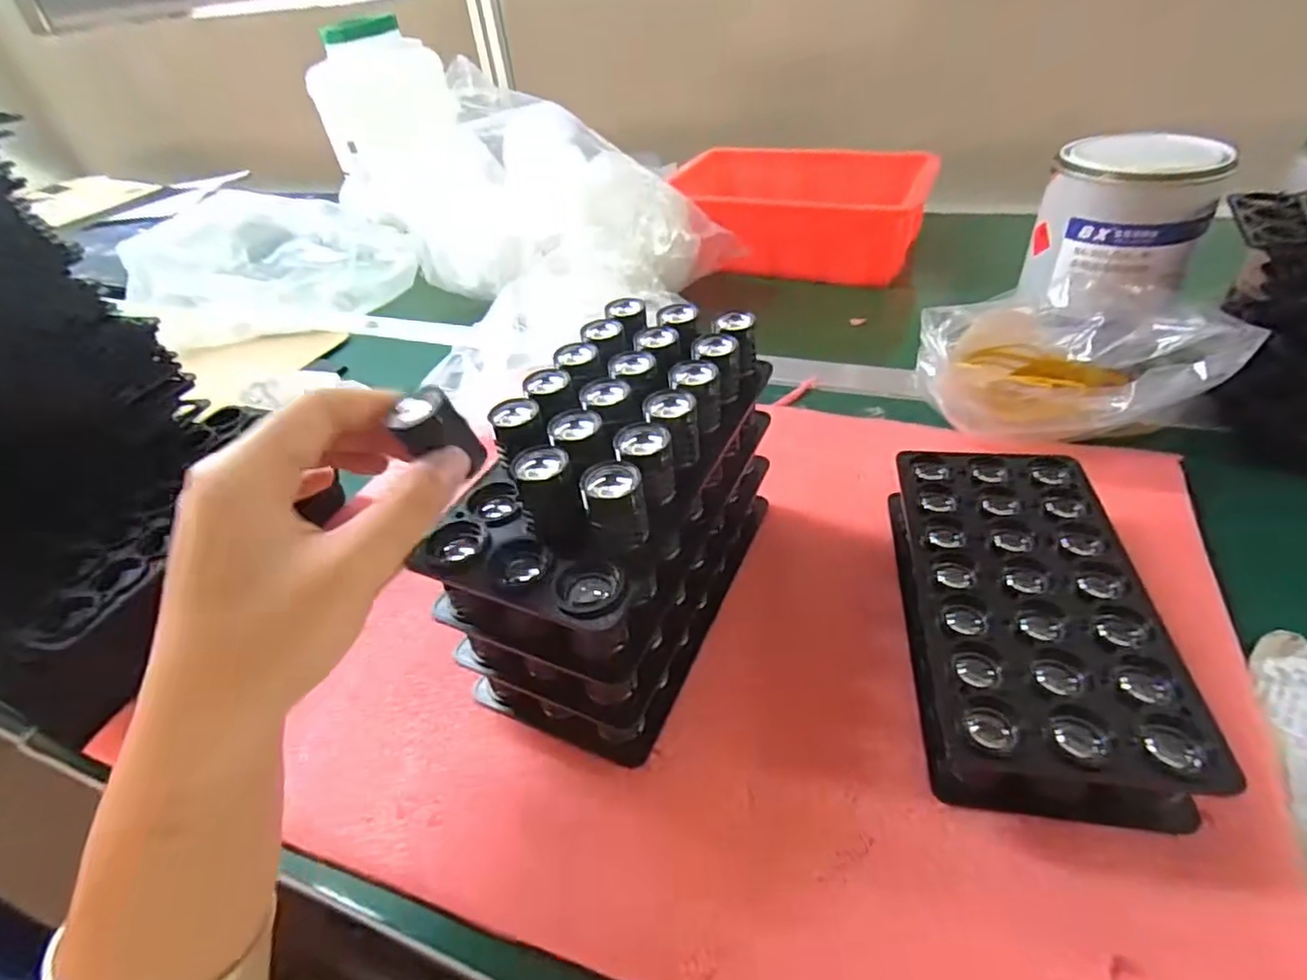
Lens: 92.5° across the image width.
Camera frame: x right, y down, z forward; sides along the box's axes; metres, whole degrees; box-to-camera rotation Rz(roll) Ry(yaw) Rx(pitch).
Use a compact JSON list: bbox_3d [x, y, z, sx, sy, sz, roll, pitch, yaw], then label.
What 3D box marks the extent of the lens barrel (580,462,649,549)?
[{"bbox_3d":[-0.015,0.007,0.242,0.022,0.031,0.021,-4,41,4],"label":"lens barrel"}]

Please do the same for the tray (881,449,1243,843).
[{"bbox_3d":[0.179,0.057,0.315,0.104,0.040,0.190,2,41,11],"label":"tray"}]

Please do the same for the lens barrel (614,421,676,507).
[{"bbox_3d":[-0.004,-0.010,0.259,0.021,0.031,0.024,19,47,27],"label":"lens barrel"}]

